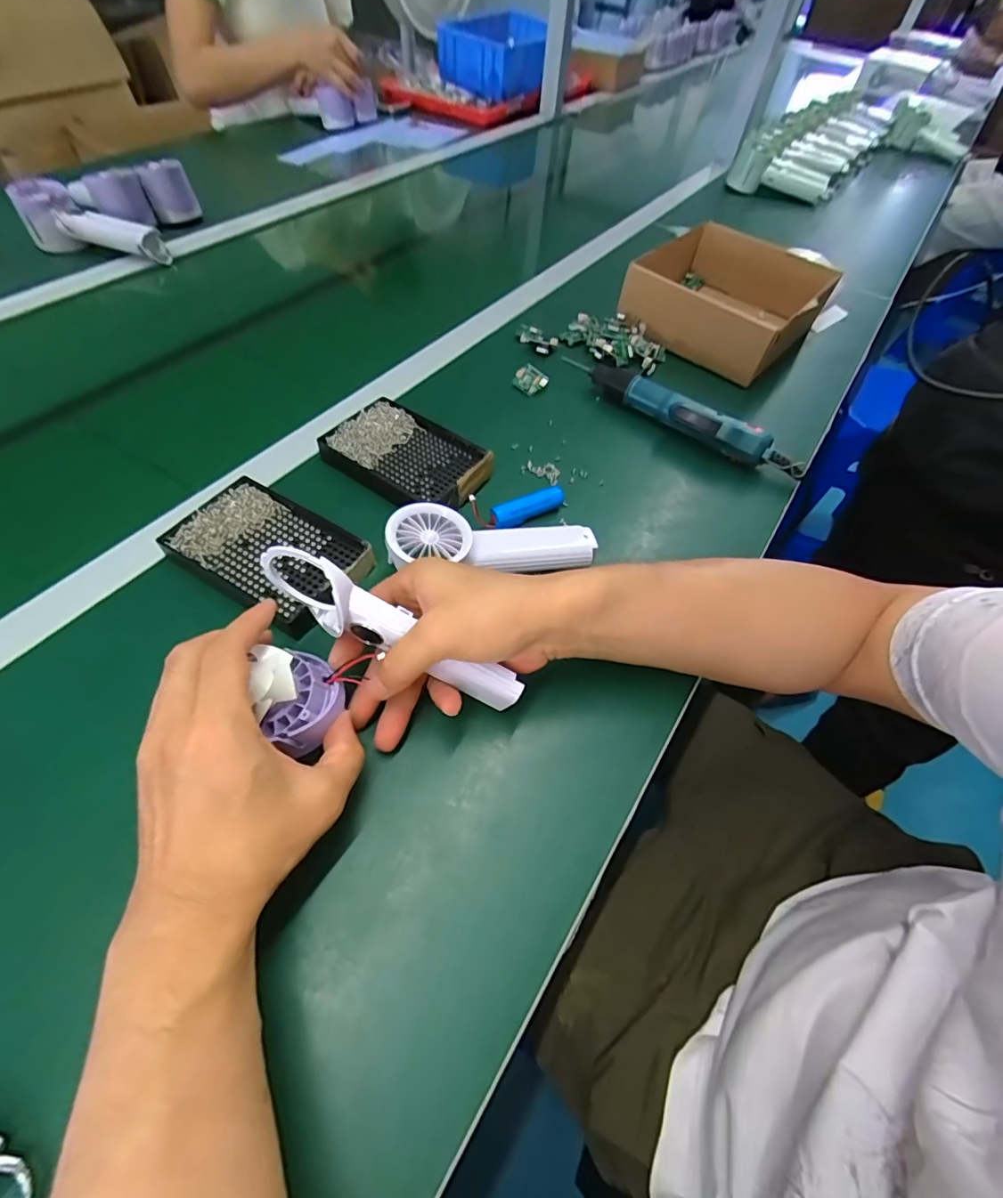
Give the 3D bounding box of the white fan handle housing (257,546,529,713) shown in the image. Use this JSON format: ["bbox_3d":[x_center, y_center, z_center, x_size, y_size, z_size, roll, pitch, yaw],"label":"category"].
[{"bbox_3d":[-0.067,0.021,0.300,0.171,0.055,0.019,30,56,-7],"label":"white fan handle housing"}]

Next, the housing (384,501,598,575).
[{"bbox_3d":[-0.005,-0.045,0.392,0.168,0.021,0.052,3,53,-23],"label":"housing"}]

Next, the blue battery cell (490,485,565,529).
[{"bbox_3d":[0.024,-0.079,0.440,0.068,0.018,0.021,-23,61,-19],"label":"blue battery cell"}]

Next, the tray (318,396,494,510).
[{"bbox_3d":[-0.086,-0.131,0.463,0.146,0.025,0.092,31,59,16],"label":"tray"}]

